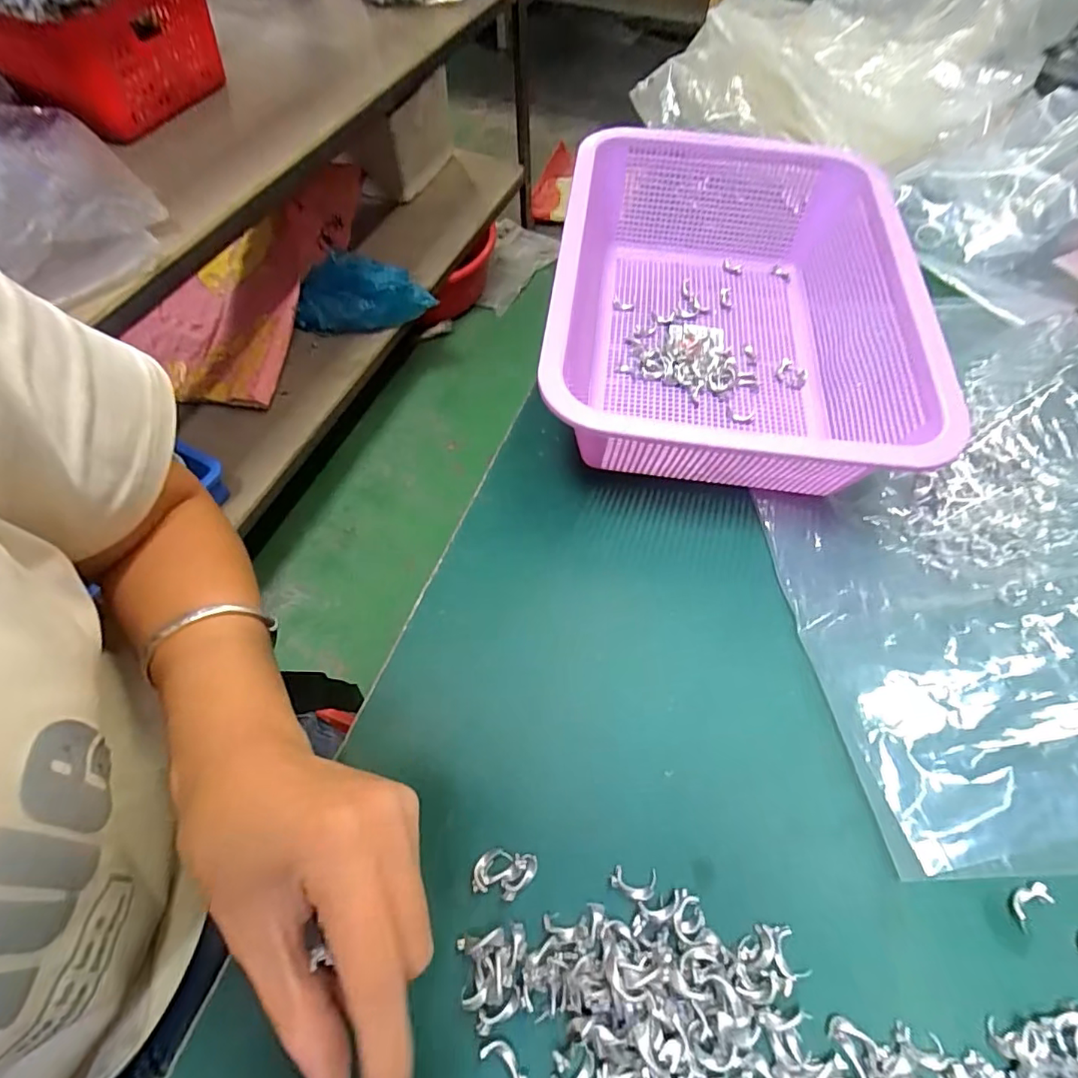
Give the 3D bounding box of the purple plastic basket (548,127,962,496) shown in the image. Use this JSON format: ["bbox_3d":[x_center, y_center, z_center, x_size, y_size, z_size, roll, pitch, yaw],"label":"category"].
[{"bbox_3d":[0.130,-0.146,0.356,0.234,0.086,0.280,7,61,3],"label":"purple plastic basket"}]

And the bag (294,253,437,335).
[{"bbox_3d":[-0.361,-0.493,1.093,0.279,0.139,0.102,9,61,6],"label":"bag"}]

